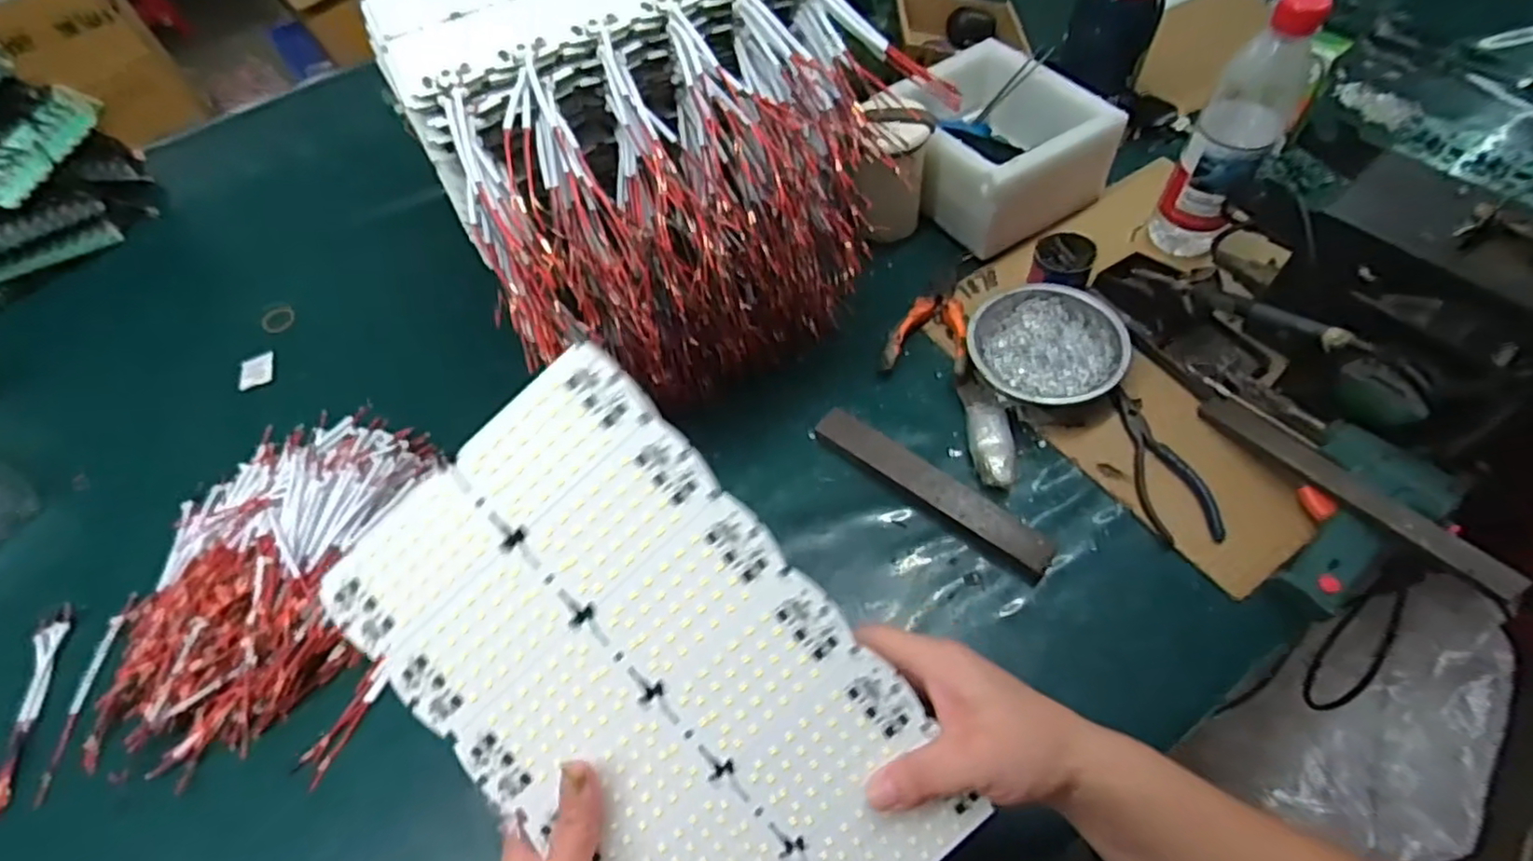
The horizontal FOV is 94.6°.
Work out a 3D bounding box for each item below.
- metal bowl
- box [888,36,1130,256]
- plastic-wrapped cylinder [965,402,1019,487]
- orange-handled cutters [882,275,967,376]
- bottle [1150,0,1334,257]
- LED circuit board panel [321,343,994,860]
[{"bbox_3d":[0.246,-0.075,0.635,0.127,0.045,0.126,-2,56,3],"label":"metal bowl"},{"bbox_3d":[0.230,-0.300,0.744,0.167,0.107,0.209,-30,59,-15],"label":"box"},{"bbox_3d":[0.191,0.010,0.598,0.035,0.024,0.080,-2,56,3],"label":"plastic-wrapped cylinder"},{"bbox_3d":[0.153,-0.107,0.677,0.074,0.020,0.133,0,50,16],"label":"orange-handled cutters"},{"bbox_3d":[0.403,-0.248,0.616,0.066,0.236,0.077,26,62,20],"label":"bottle"},{"bbox_3d":[-0.052,0.126,0.341,0.176,0.005,0.294,-42,89,1],"label":"LED circuit board panel"}]

